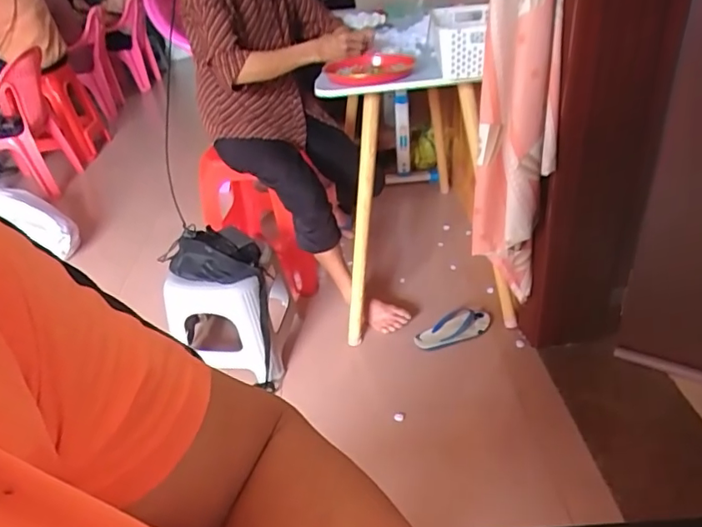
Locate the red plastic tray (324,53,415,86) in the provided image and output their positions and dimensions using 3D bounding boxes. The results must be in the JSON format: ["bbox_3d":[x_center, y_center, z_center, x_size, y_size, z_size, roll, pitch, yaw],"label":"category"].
[{"bbox_3d":[0.040,-0.462,1.268,0.200,0.036,0.177,-12,35,-7],"label":"red plastic tray"}]

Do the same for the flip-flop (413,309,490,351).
[{"bbox_3d":[0.301,0.192,1.566,0.242,0.044,0.110,-20,37,-18],"label":"flip-flop"}]

